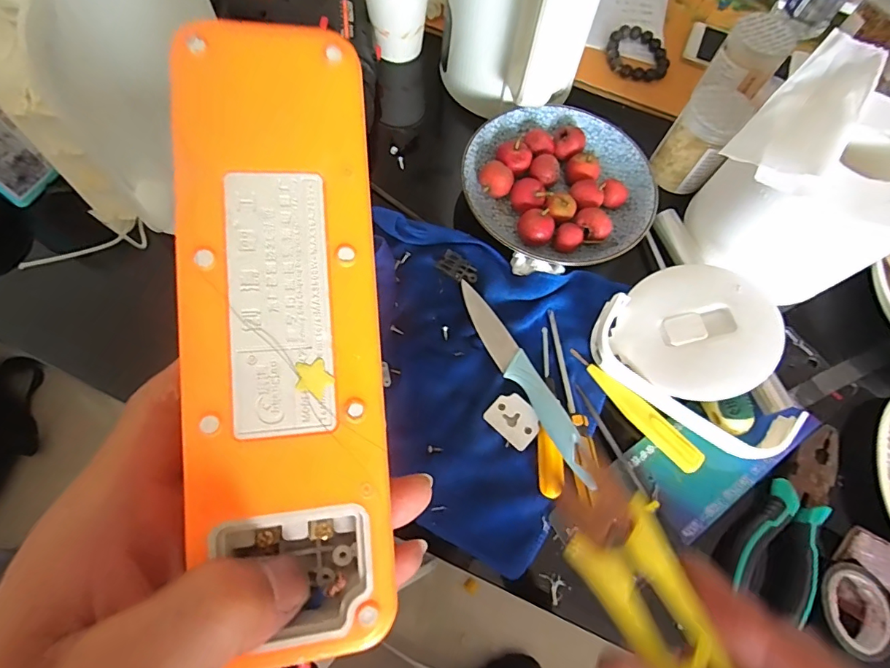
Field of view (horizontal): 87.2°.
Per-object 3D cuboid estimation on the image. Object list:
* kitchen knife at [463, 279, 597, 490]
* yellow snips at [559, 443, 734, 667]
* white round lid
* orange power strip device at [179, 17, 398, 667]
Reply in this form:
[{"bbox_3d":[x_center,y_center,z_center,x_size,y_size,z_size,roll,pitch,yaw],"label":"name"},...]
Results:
[{"bbox_3d":[0.061,0.034,0.370,0.021,0.021,0.183,-26,73,-14],"label":"kitchen knife"},{"bbox_3d":[0.061,0.077,0.139,0.030,0.009,0.086,-29,80,-12],"label":"yellow snips"},{"bbox_3d":[0.206,-0.004,0.384,0.115,0.008,0.113,-8,64,18],"label":"white round lid"},{"bbox_3d":[-0.048,0.000,0.145,0.052,0.024,0.184,-6,88,-3],"label":"orange power strip device"}]

